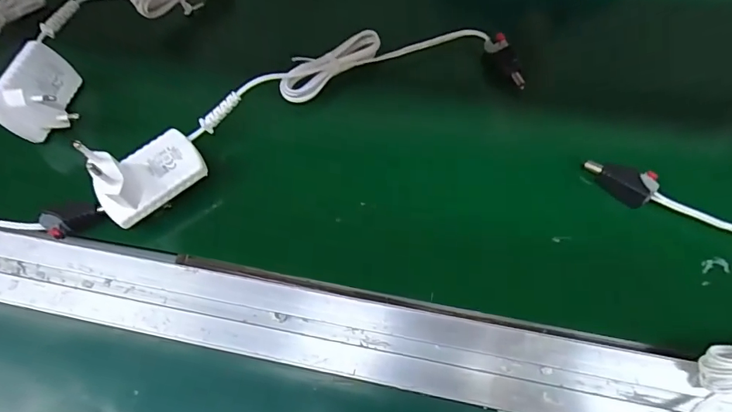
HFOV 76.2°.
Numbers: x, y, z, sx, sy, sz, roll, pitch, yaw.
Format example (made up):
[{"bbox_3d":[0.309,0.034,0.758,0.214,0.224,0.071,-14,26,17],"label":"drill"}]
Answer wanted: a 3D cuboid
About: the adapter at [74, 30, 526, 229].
[{"bbox_3d":[-0.031,-0.073,0.297,0.279,0.054,0.081,-22,64,-8],"label":"adapter"}]

